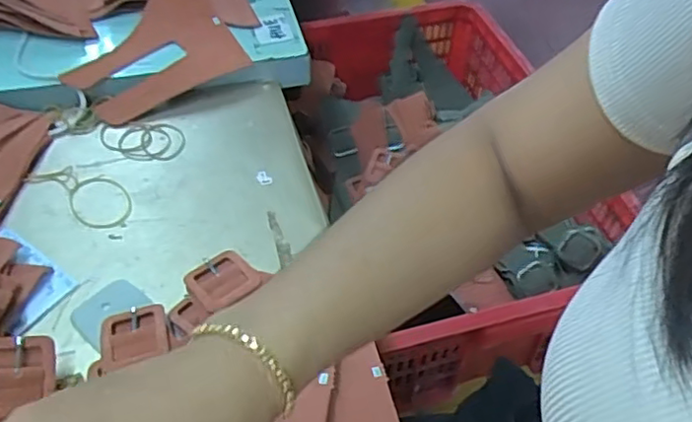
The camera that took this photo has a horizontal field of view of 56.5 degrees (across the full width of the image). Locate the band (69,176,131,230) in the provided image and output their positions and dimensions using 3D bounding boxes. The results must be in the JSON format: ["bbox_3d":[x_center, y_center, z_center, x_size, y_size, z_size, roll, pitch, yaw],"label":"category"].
[{"bbox_3d":[-0.213,-0.007,0.558,0.047,0.005,0.063,-27,55,-23],"label":"band"}]

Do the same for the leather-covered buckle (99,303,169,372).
[{"bbox_3d":[-0.151,0.088,0.459,0.047,0.011,0.048,-15,51,-15],"label":"leather-covered buckle"}]

